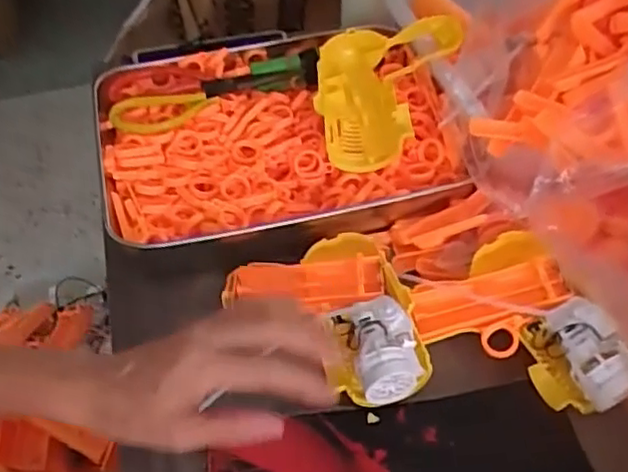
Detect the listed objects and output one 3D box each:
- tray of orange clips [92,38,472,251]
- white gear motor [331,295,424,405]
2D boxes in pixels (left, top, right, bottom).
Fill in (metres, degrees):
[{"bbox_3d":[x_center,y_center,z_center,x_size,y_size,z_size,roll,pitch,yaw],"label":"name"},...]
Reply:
[{"bbox_3d":[-0.036,-0.092,0.564,0.289,0.040,0.243,-13,49,-9],"label":"tray of orange clips"},{"bbox_3d":[0.044,0.077,0.436,0.043,0.041,0.066,-14,49,-10],"label":"white gear motor"}]

